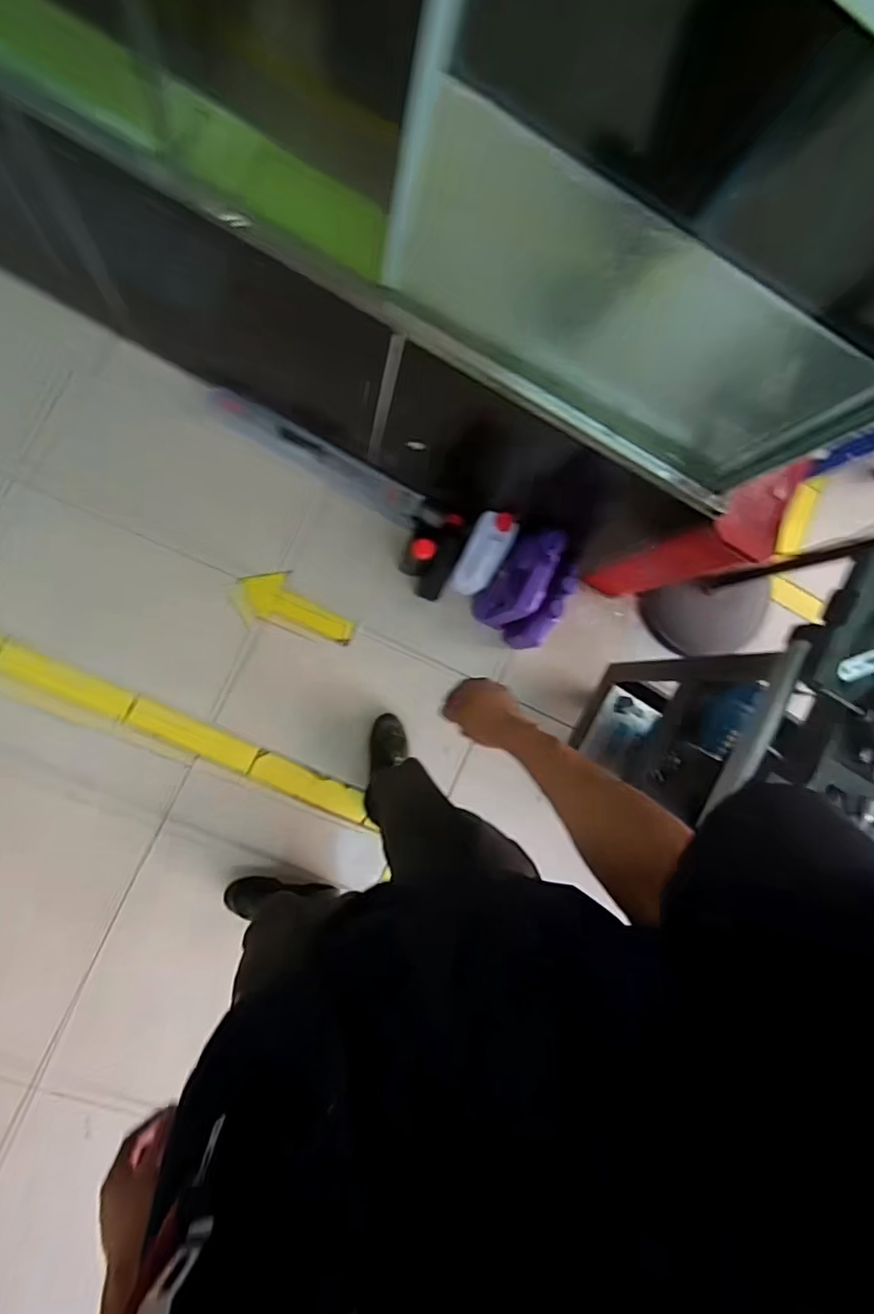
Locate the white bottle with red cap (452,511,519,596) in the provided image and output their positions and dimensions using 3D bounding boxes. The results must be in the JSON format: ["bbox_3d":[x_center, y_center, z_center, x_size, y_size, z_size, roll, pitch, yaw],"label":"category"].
[{"bbox_3d":[0.105,-0.234,1.292,0.085,0.053,0.202,27,109,-8],"label":"white bottle with red cap"}]

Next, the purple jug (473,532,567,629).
[{"bbox_3d":[0.187,-0.174,1.303,0.103,0.213,0.208,33,84,-7],"label":"purple jug"}]

